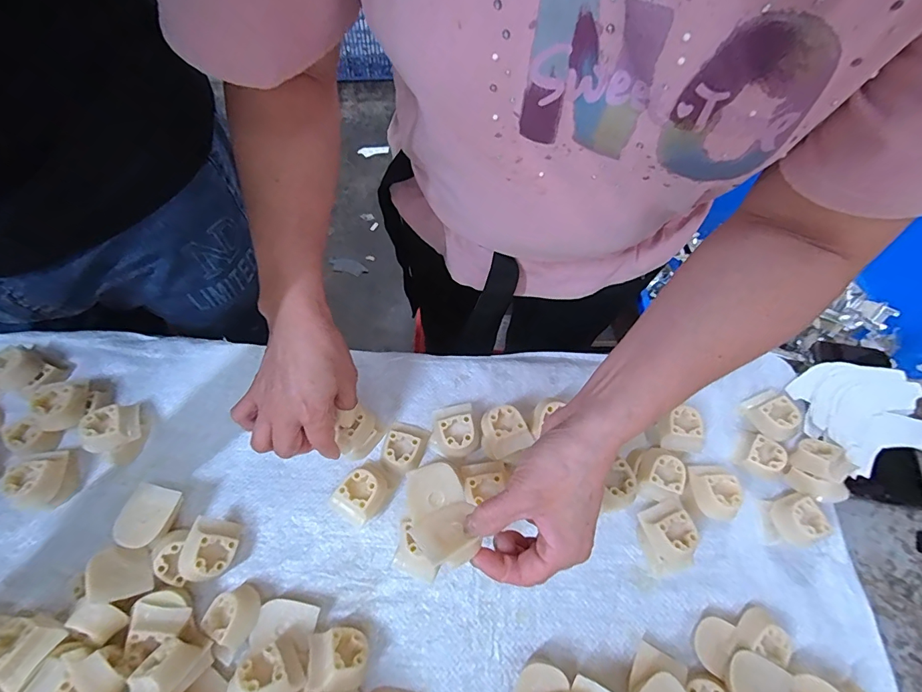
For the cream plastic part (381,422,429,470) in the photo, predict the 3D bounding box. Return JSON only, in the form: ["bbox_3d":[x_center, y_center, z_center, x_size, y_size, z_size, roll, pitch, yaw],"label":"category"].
[{"bbox_3d":[-0.053,0.096,0.403,0.039,0.017,0.036,18,63,7],"label":"cream plastic part"}]

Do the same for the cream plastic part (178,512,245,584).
[{"bbox_3d":[-0.203,0.163,0.349,0.038,0.018,0.045,23,41,-29],"label":"cream plastic part"}]

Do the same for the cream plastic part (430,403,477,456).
[{"bbox_3d":[-0.007,0.078,0.403,0.040,0.030,0.045,-2,62,-4],"label":"cream plastic part"}]

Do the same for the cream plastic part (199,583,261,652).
[{"bbox_3d":[-0.175,0.206,0.333,0.035,0.020,0.037,9,65,33],"label":"cream plastic part"}]

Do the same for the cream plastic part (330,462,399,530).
[{"bbox_3d":[-0.084,0.127,0.377,0.038,0.033,0.051,30,65,12],"label":"cream plastic part"}]

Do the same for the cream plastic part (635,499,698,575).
[{"bbox_3d":[0.178,0.164,0.370,0.036,0.034,0.054,-10,63,-8],"label":"cream plastic part"}]

